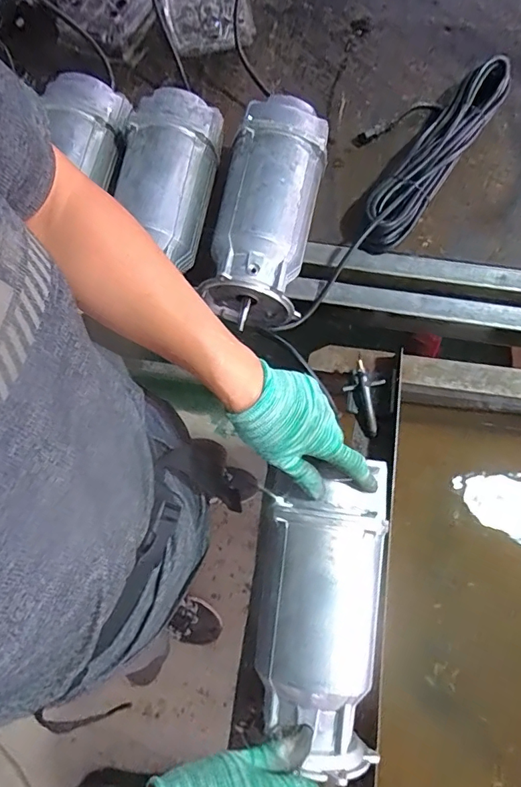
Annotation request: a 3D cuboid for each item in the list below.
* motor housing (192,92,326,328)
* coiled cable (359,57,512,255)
[{"bbox_3d":[0.012,-0.236,0.646,0.120,0.134,0.286,10,75,5],"label":"motor housing"},{"bbox_3d":[0.259,-0.354,0.707,0.072,0.057,0.353,35,78,11],"label":"coiled cable"}]

